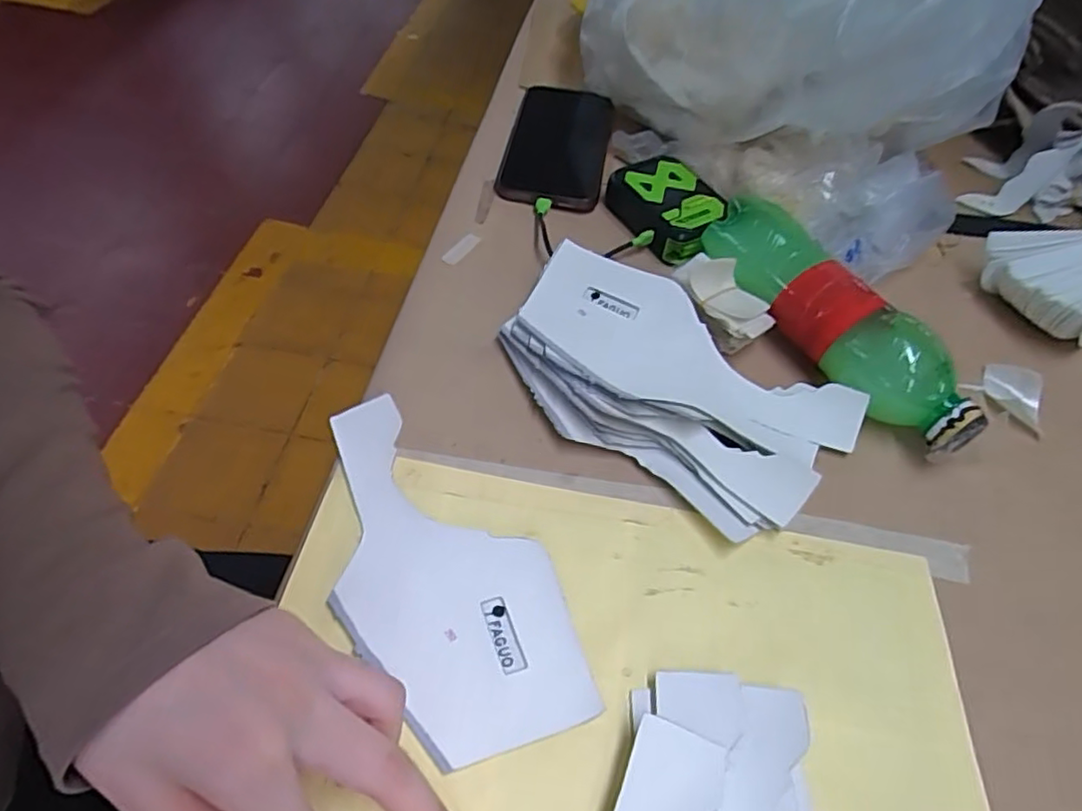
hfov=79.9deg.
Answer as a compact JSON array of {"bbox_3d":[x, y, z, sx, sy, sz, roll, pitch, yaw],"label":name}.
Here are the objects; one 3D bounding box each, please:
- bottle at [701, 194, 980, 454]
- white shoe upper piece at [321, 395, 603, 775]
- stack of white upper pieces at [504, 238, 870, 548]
[{"bbox_3d":[0.184,-0.054,0.411,0.056,0.058,0.210,-25,58,-24],"label":"bottle"},{"bbox_3d":[-0.056,0.078,0.312,0.088,0.005,0.191,-33,64,-26],"label":"white shoe upper piece"},{"bbox_3d":[0.073,-0.012,0.378,0.196,0.040,0.112,32,55,18],"label":"stack of white upper pieces"}]

